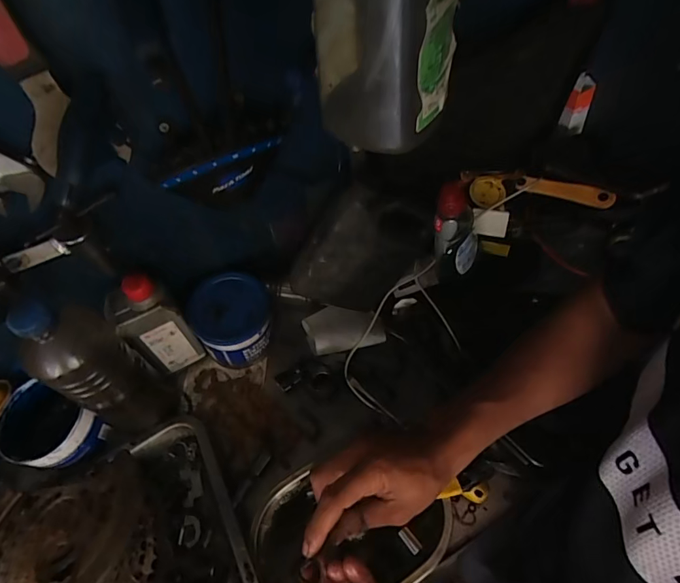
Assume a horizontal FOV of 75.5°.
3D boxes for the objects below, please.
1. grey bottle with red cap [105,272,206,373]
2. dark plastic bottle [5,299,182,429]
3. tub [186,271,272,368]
[{"bbox_3d":[-0.231,0.046,0.551,0.058,0.167,0.064,39,68,25],"label":"grey bottle with red cap"},{"bbox_3d":[-0.253,0.086,0.470,0.071,0.254,0.077,39,68,25],"label":"dark plastic bottle"},{"bbox_3d":[-0.144,0.043,0.603,0.101,0.094,0.099,-3,57,4],"label":"tub"}]

